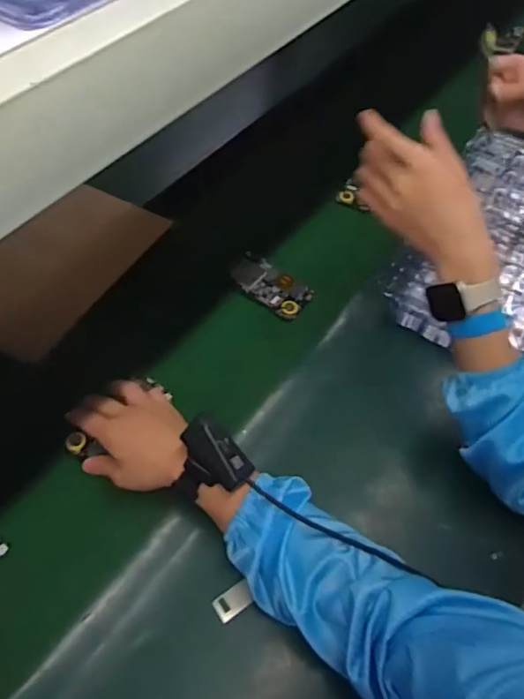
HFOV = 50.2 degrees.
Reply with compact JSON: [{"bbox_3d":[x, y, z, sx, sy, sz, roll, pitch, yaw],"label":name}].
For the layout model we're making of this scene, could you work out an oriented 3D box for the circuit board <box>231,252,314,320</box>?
[{"bbox_3d":[0.010,-0.088,0.764,0.116,0.007,0.063,35,62,20],"label":"circuit board"}]

